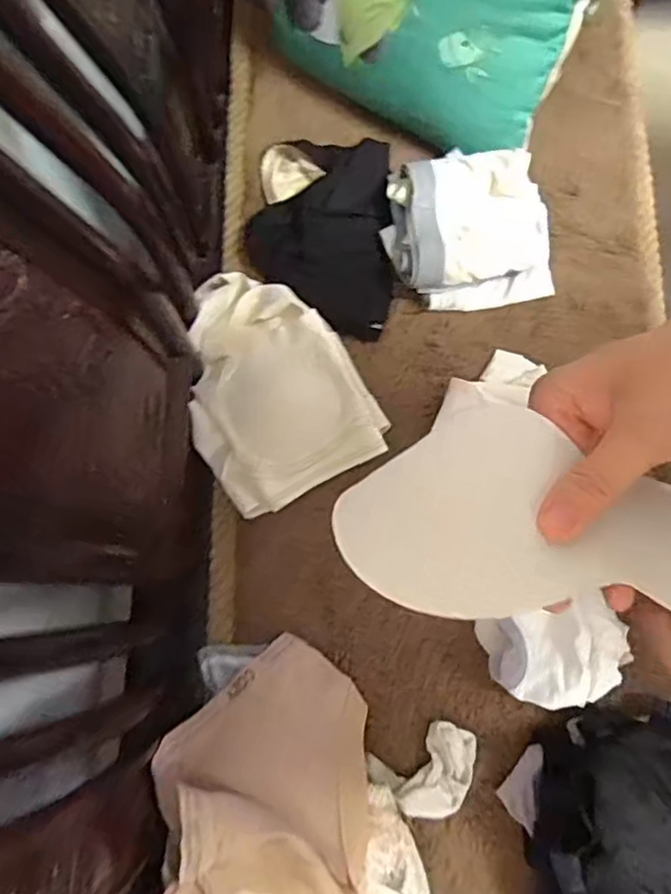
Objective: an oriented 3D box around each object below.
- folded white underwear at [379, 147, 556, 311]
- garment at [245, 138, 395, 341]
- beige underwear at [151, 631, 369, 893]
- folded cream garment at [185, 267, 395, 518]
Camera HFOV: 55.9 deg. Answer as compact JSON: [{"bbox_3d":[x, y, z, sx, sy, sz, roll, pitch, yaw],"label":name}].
[{"bbox_3d":[0.149,-0.243,0.701,0.186,0.061,0.172,-4,78,-3],"label":"folded white underwear"},{"bbox_3d":[-0.007,-0.249,0.714,0.172,0.032,0.232,14,78,1],"label":"garment"},{"bbox_3d":[-0.054,0.304,0.548,0.166,0.127,0.253,3,78,-1],"label":"beige underwear"},{"bbox_3d":[-0.074,-0.071,0.664,0.182,0.053,0.254,-28,81,-7],"label":"folded cream garment"}]

